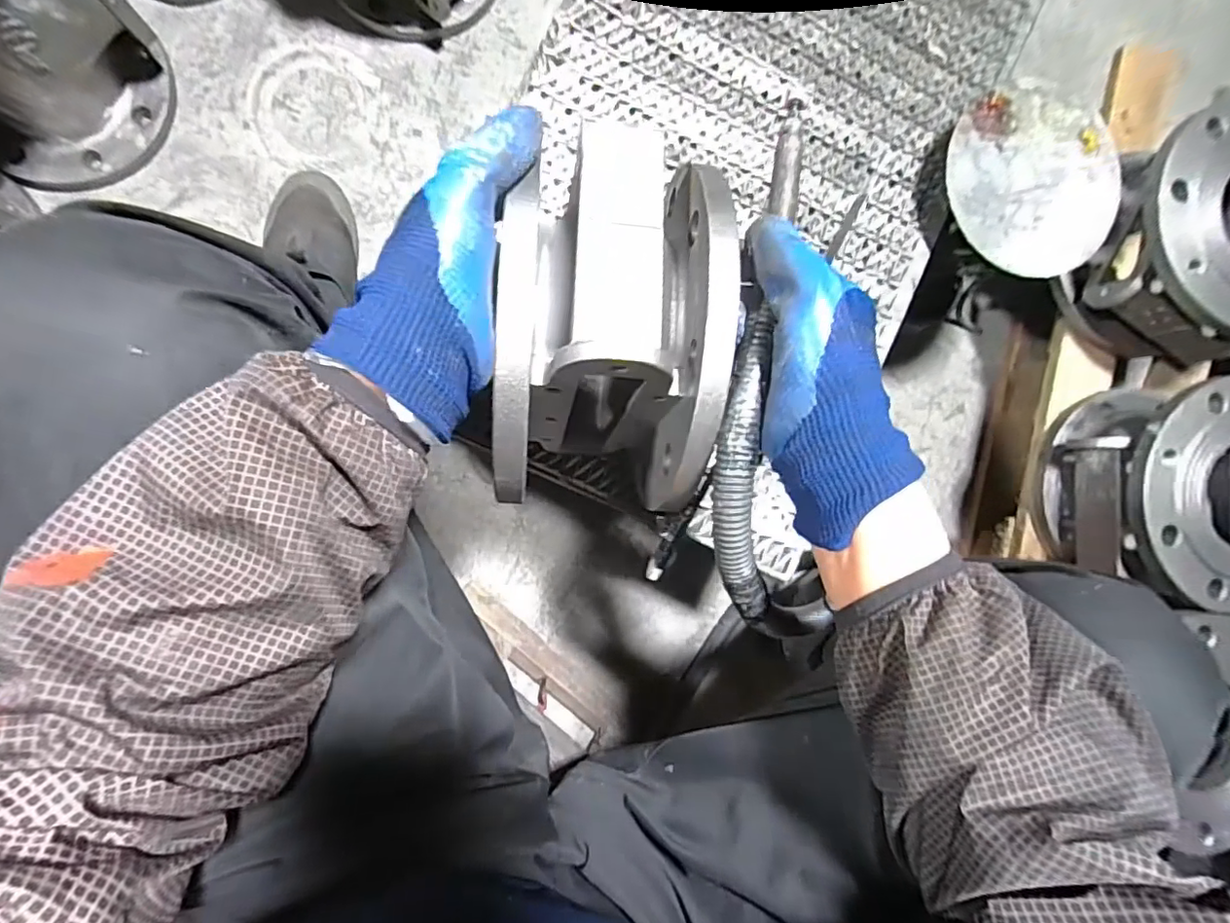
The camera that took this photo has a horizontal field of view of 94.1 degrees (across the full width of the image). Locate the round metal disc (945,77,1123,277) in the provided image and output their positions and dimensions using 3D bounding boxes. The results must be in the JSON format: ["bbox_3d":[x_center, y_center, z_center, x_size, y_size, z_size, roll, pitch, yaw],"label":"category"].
[{"bbox_3d":[0.356,-0.238,0.482,0.146,0.012,0.158,0,90,-8],"label":"round metal disc"}]

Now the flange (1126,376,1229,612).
[{"bbox_3d":[0.543,0.032,0.505,0.174,0.034,0.209,-22,87,5],"label":"flange"}]

